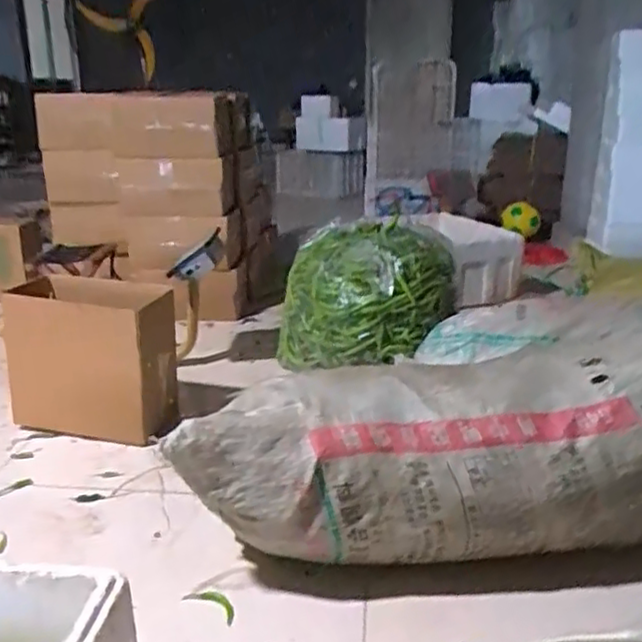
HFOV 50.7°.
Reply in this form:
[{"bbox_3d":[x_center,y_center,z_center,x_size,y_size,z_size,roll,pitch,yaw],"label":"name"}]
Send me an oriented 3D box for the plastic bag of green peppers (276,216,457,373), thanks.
[{"bbox_3d":[0.115,-0.060,1.882,0.493,0.361,0.339,2,19,7],"label":"plastic bag of green peppers"}]

